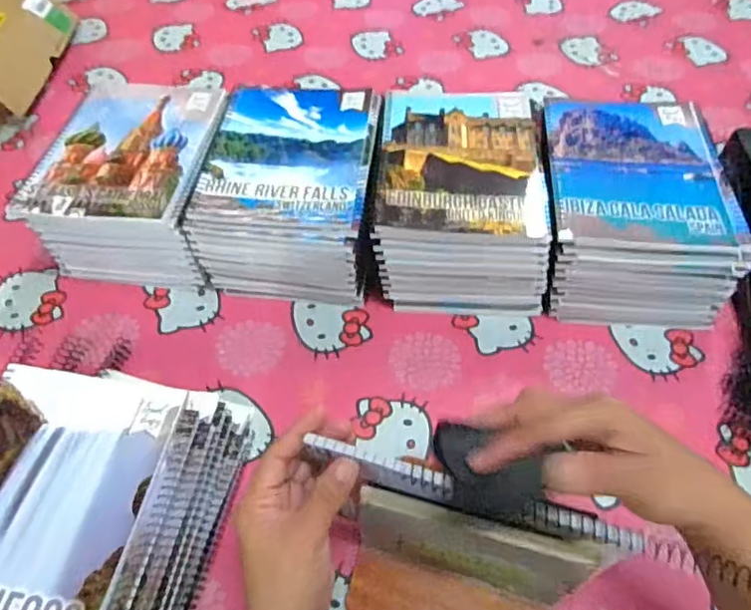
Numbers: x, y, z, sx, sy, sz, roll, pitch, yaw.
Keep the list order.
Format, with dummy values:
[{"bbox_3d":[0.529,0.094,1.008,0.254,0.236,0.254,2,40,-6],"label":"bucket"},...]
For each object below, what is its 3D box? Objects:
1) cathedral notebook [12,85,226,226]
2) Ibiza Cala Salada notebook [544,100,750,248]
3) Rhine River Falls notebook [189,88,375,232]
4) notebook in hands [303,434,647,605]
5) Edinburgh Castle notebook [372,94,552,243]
[{"bbox_3d":[-0.242,-0.159,0.563,0.156,0.009,0.198,3,55,4],"label":"cathedral notebook"},{"bbox_3d":[0.245,-0.132,0.532,0.158,0.008,0.192,4,55,4],"label":"Ibiza Cala Salada notebook"},{"bbox_3d":[-0.084,-0.153,0.551,0.152,0.006,0.192,3,55,3],"label":"Rhine River Falls notebook"},{"bbox_3d":[0.054,0.150,0.371,0.183,0.141,0.026,13,56,11],"label":"notebook in hands"},{"bbox_3d":[0.080,-0.144,0.544,0.149,0.007,0.197,3,55,3],"label":"Edinburgh Castle notebook"}]

